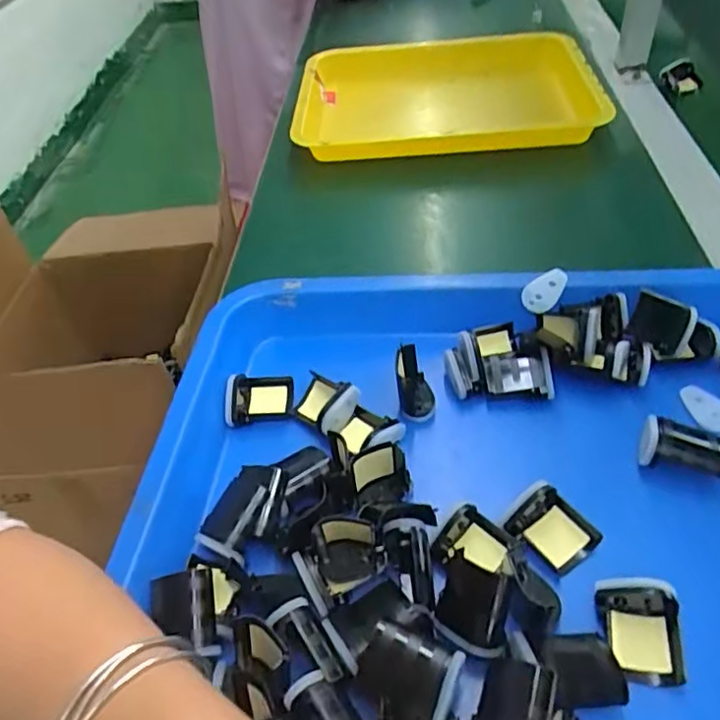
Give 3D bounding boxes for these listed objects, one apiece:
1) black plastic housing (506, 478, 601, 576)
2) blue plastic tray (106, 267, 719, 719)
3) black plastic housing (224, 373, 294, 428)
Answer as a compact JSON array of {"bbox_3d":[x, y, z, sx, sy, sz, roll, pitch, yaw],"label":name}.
[{"bbox_3d":[0.103,0.089,0.325,0.034,0.026,0.038,-32,50,-22],"label":"black plastic housing"},{"bbox_3d":[0.106,0.075,0.332,0.459,0.044,0.341,1,46,8],"label":"blue plastic tray"},{"bbox_3d":[-0.067,0.028,0.410,0.045,0.012,0.035,-1,56,-5],"label":"black plastic housing"}]

